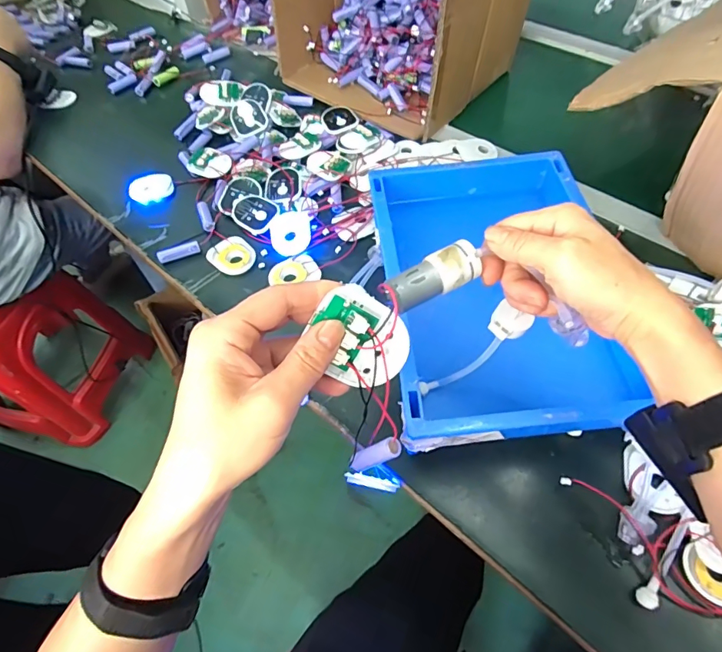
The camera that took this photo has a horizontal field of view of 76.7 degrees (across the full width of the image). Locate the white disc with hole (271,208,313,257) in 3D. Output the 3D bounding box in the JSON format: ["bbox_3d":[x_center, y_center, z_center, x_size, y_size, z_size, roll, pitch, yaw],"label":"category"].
[{"bbox_3d":[-0.085,-0.116,0.561,0.050,0.008,0.069,-6,56,0],"label":"white disc with hole"}]

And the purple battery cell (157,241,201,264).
[{"bbox_3d":[-0.223,-0.090,0.559,0.049,0.016,0.015,-21,58,-10],"label":"purple battery cell"}]

